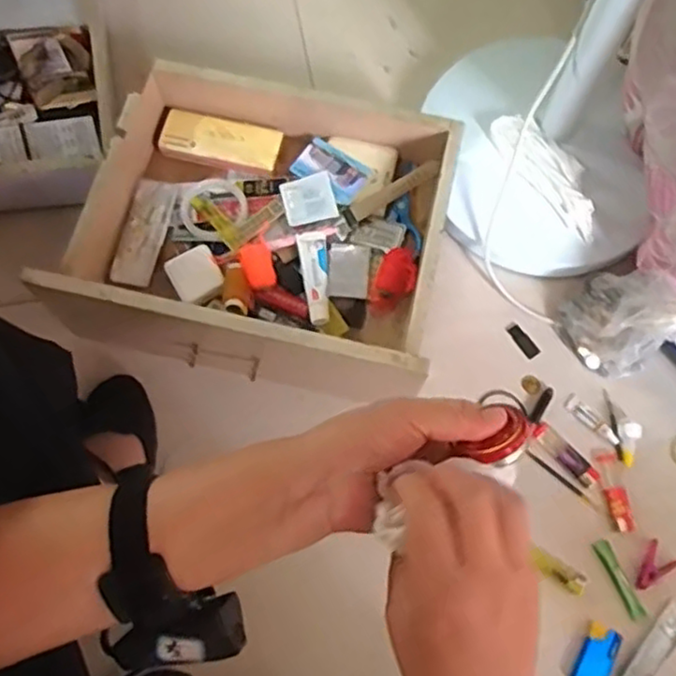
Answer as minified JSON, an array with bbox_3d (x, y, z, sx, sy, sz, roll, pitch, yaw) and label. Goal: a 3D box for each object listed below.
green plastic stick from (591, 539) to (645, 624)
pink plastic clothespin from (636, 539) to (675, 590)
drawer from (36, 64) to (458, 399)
[{"bbox_3d":[0.296,0.253,0.719,0.019,0.006,0.082,-23,73,-10],"label":"green plastic stick"},{"bbox_3d":[0.332,0.240,0.725,0.053,0.004,0.034,-30,75,-12],"label":"pink plastic clothespin"},{"bbox_3d":[-0.072,-0.129,0.761,0.389,0.155,0.320,9,71,1],"label":"drawer"}]

